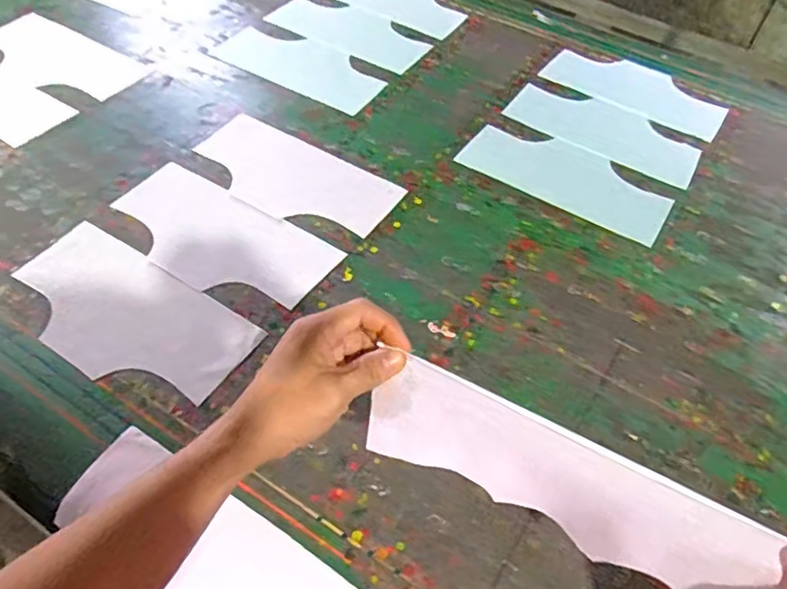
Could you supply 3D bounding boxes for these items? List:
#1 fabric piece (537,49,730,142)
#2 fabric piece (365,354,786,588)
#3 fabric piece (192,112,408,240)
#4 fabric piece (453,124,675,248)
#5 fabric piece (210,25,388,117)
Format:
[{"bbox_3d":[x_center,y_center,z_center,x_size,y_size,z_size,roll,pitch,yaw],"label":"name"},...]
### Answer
[{"bbox_3d":[0.429,-0.365,1.059,0.305,0.008,0.171,31,52,22],"label":"fabric piece"},{"bbox_3d":[0.123,0.140,0.416,0.293,0.102,0.051,27,52,13],"label":"fabric piece"},{"bbox_3d":[-0.152,-0.170,0.869,0.307,0.008,0.152,27,57,20],"label":"fabric piece"},{"bbox_3d":[0.259,-0.181,0.901,0.302,0.007,0.151,28,56,18],"label":"fabric piece"},{"bbox_3d":[-0.163,-0.411,1.073,0.304,0.011,0.145,28,56,19],"label":"fabric piece"}]

